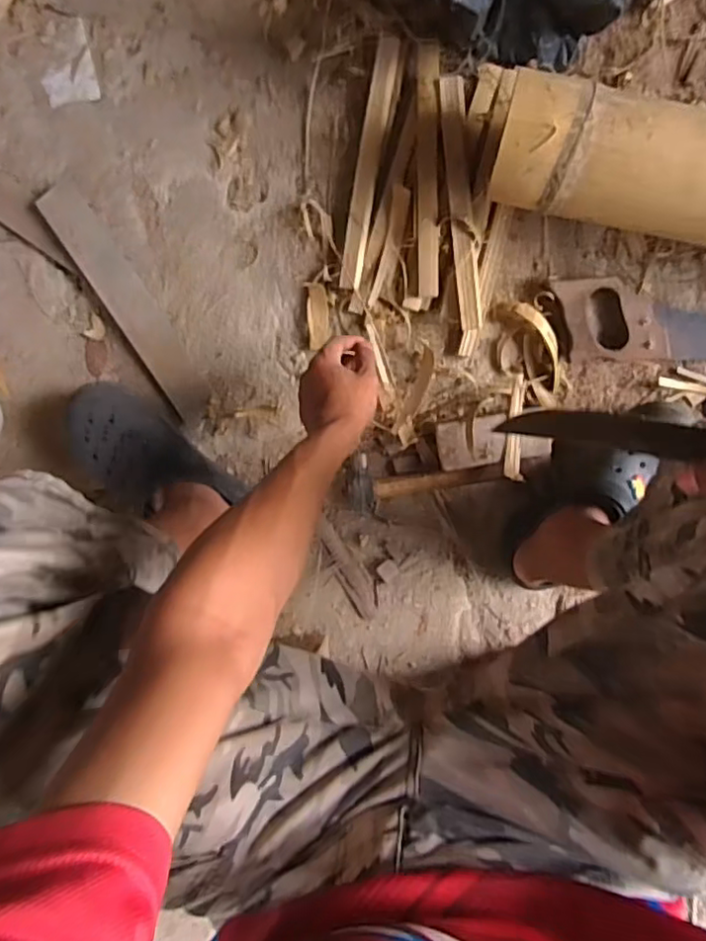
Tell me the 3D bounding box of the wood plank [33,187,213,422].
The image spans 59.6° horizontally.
[{"bbox_3d":[-0.278,-0.208,0.769,0.059,0.020,0.330,-33,91,8],"label":"wood plank"}]

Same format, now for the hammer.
[{"bbox_3d":[0.114,0.008,0.771,0.249,0.032,0.081,-5,94,7],"label":"hammer"}]

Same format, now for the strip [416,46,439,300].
[{"bbox_3d":[0.084,-0.337,0.694,0.024,0.013,0.274,0,95,6],"label":"strip"}]

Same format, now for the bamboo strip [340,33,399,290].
[{"bbox_3d":[0.018,-0.352,0.710,0.026,0.010,0.276,11,96,5],"label":"bamboo strip"}]

